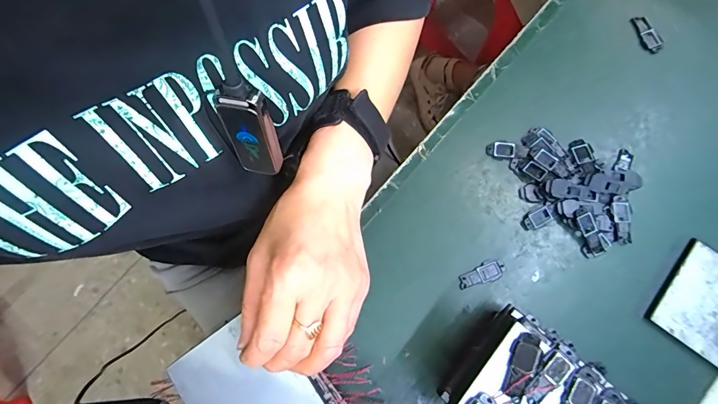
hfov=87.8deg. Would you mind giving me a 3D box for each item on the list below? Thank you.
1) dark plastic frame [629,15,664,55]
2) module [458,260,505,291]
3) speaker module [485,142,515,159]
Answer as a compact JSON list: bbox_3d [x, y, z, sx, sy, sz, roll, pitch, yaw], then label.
[{"bbox_3d":[0.275,-0.160,0.357,0.009,0.012,0.040,-21,79,-4],"label":"dark plastic frame"},{"bbox_3d":[0.104,0.061,0.315,0.040,0.004,0.016,-16,79,-3],"label":"module"},{"bbox_3d":[0.128,-0.047,0.336,0.024,0.006,0.014,8,79,2],"label":"speaker module"}]

